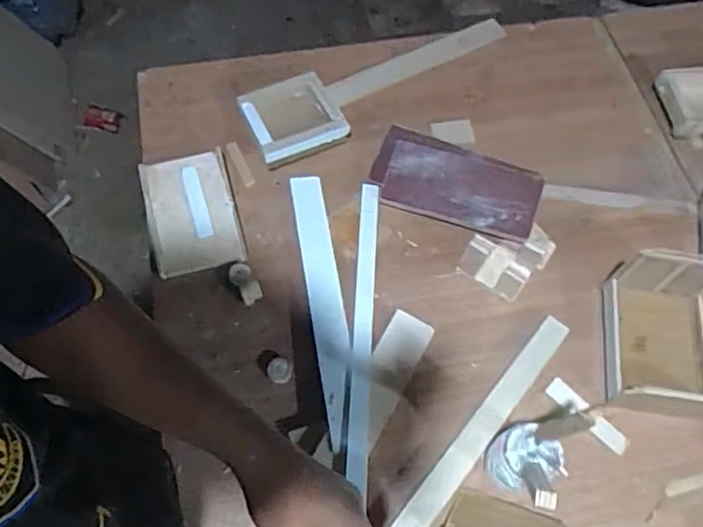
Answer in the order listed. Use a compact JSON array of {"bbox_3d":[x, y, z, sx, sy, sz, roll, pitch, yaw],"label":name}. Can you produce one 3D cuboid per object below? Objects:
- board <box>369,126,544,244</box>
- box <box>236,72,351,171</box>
[{"bbox_3d":[0.144,-0.111,0.849,0.227,0.023,0.109,18,89,11],"label":"board"},{"bbox_3d":[-0.089,-0.216,0.908,0.135,0.037,0.126,-23,65,-11],"label":"box"}]

